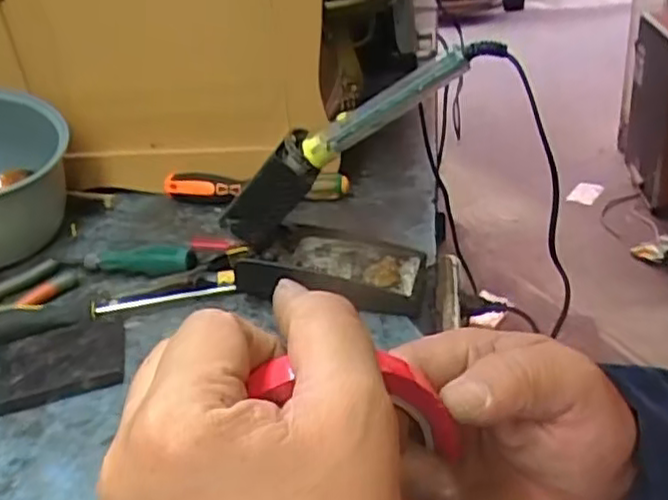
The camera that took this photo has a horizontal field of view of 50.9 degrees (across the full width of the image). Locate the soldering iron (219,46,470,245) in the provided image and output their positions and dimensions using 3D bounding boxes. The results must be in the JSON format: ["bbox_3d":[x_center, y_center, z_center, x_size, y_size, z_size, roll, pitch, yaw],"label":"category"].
[{"bbox_3d":[0.000,-0.084,0.564,0.239,0.056,0.025,-34,25,24],"label":"soldering iron"}]

